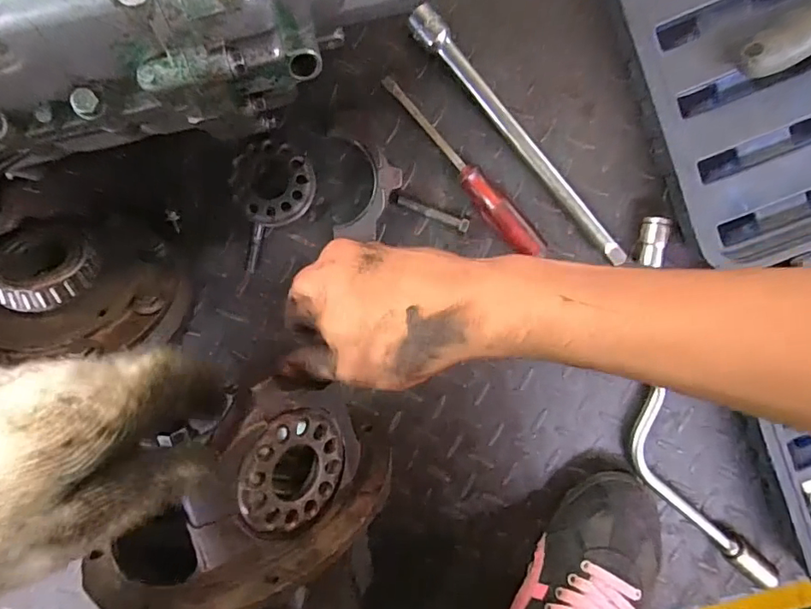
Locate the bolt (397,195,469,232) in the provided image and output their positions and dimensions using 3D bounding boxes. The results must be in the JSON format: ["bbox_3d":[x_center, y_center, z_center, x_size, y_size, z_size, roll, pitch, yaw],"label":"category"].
[{"bbox_3d":[0.022,-0.072,0.405,0.059,0.015,0.010,20,97,-2],"label":"bolt"}]

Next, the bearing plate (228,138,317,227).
[{"bbox_3d":[-0.104,-0.097,0.403,0.064,0.022,0.065,0,98,0],"label":"bearing plate"}]

